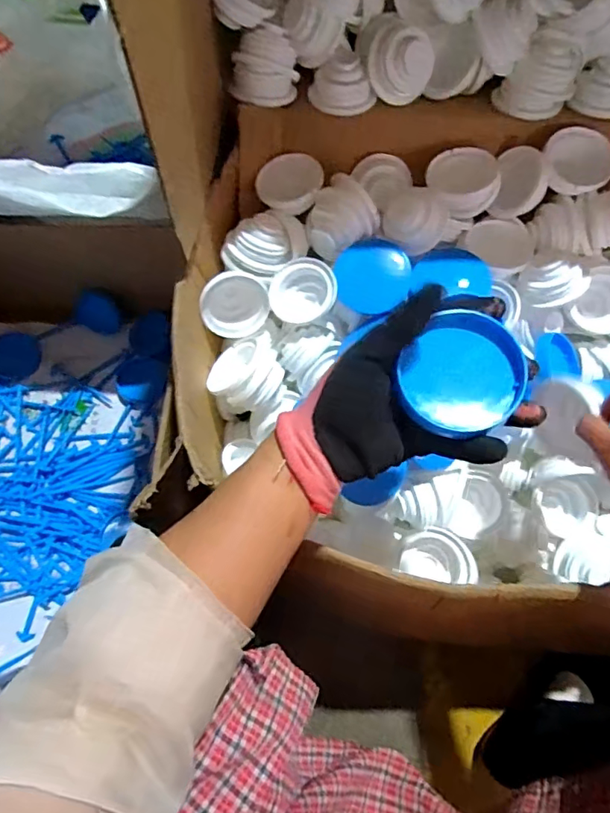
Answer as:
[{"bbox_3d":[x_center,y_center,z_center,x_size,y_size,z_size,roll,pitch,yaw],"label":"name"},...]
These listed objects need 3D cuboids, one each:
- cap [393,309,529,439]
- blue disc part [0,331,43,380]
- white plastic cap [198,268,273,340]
[{"bbox_3d":[0.100,-0.020,0.324,0.070,0.015,0.077,0,71,0],"label":"cap"},{"bbox_3d":[-0.503,-0.091,0.882,0.092,0.013,0.082,28,73,9],"label":"blue disc part"},{"bbox_3d":[-0.076,-0.108,0.551,0.074,0.072,0.017,2,27,-22],"label":"white plastic cap"}]

